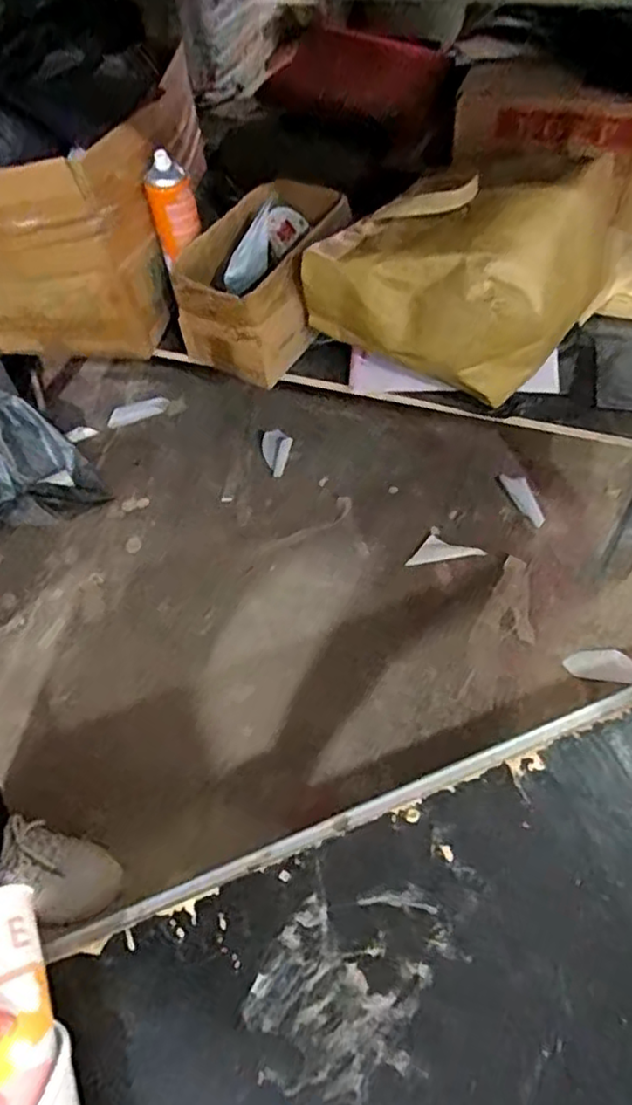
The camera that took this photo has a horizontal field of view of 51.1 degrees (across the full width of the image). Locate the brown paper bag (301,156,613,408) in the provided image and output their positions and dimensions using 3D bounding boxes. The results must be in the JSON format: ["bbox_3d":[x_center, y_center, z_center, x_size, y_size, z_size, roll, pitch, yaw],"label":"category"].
[{"bbox_3d":[0.171,-0.353,0.888,0.367,0.199,0.191,14,58,15],"label":"brown paper bag"}]

